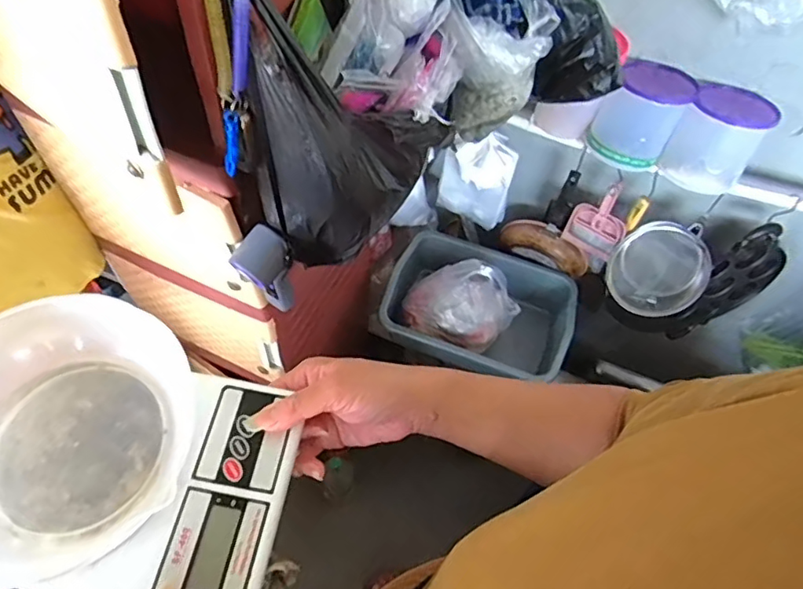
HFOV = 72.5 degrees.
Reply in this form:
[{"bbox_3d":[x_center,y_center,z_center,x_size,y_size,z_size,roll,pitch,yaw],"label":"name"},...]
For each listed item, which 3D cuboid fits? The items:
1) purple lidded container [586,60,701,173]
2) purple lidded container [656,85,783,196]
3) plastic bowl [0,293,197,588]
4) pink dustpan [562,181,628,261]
[{"bbox_3d":[0.440,-0.329,1.002,0.137,0.136,0.143,30,58,16],"label":"purple lidded container"},{"bbox_3d":[0.563,-0.279,0.984,0.138,0.153,0.130,28,57,15],"label":"purple lidded container"},{"bbox_3d":[-0.218,0.085,0.340,0.169,0.072,0.138,-25,60,-20],"label":"plastic bowl"},{"bbox_3d":[0.432,-0.155,1.209,0.119,0.189,0.035,33,58,17],"label":"pink dustpan"}]

